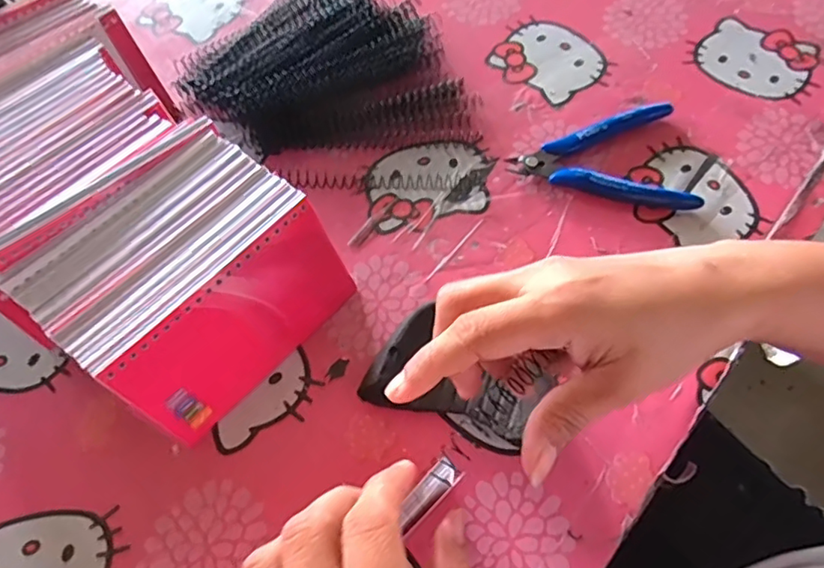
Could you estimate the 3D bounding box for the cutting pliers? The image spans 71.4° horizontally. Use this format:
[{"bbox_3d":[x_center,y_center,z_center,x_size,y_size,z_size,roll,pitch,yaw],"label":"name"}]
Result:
[{"bbox_3d":[0.125,-0.082,0.383,0.113,0.013,0.080,-5,63,1],"label":"cutting pliers"}]

